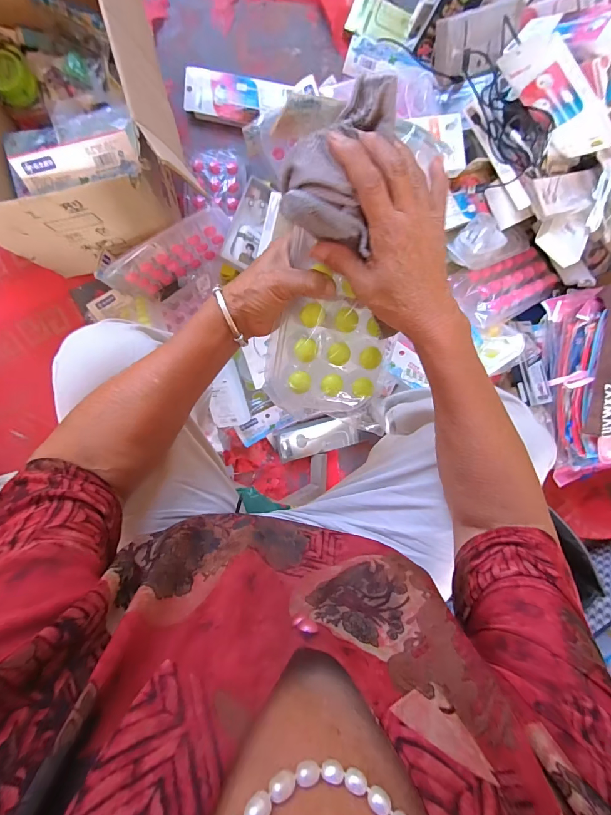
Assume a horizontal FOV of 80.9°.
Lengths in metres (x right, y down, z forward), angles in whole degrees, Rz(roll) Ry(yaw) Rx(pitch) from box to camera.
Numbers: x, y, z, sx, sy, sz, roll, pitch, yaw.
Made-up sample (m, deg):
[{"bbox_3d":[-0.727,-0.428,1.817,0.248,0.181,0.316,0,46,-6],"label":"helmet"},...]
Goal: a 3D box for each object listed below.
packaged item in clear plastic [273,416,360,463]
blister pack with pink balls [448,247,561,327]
[{"bbox_3d":[0.026,0.066,0.778,0.179,0.024,0.076,-16,99,0],"label":"packaged item in clear plastic"},{"bbox_3d":[0.372,-0.223,0.661,0.226,0.043,0.108,-24,99,-17],"label":"blister pack with pink balls"}]

